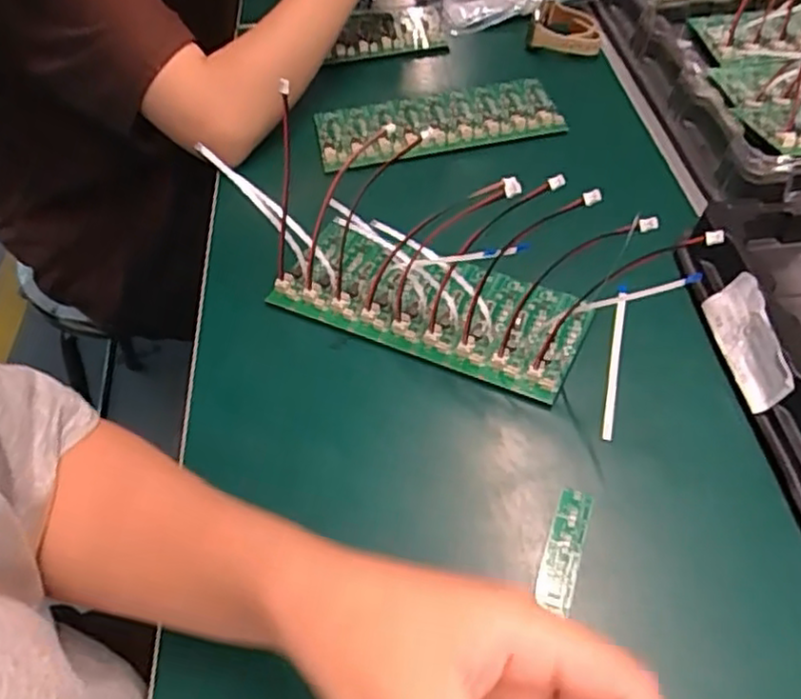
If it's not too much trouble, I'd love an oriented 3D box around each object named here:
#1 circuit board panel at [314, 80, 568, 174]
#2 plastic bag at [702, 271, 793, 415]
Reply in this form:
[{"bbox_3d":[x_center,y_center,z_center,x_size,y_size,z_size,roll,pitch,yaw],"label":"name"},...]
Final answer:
[{"bbox_3d":[0.028,-0.188,0.564,0.190,0.008,0.078,-13,50,-4],"label":"circuit board panel"},{"bbox_3d":[0.193,-0.004,0.385,0.006,0.035,0.076,12,53,-21],"label":"plastic bag"}]

